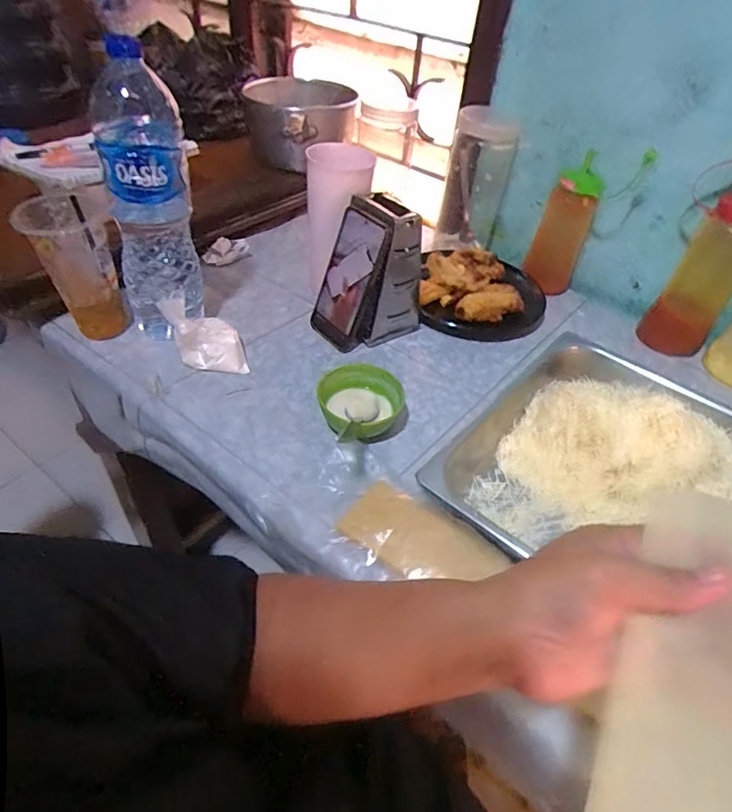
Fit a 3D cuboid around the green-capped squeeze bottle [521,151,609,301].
[{"bbox_3d":[0.298,-0.262,0.779,0.055,0.187,0.064,-28,53,-30],"label":"green-capped squeeze bottle"}]

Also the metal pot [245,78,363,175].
[{"bbox_3d":[-0.112,-0.483,0.892,0.181,0.099,0.239,-4,45,-10],"label":"metal pot"}]

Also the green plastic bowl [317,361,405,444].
[{"bbox_3d":[-0.004,-0.002,0.572,0.090,0.045,0.090,3,44,-3],"label":"green plastic bowl"}]

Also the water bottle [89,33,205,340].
[{"bbox_3d":[-0.239,-0.214,0.572,0.088,0.284,0.109,-11,47,-17],"label":"water bottle"}]

